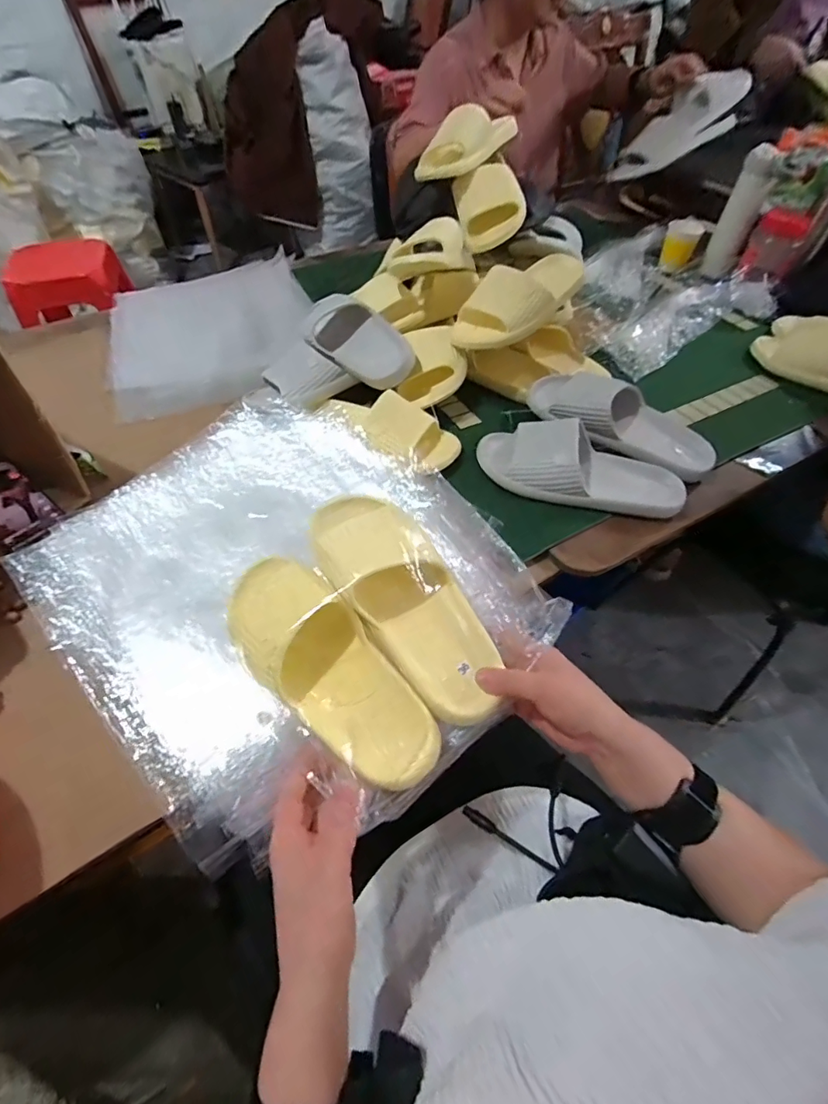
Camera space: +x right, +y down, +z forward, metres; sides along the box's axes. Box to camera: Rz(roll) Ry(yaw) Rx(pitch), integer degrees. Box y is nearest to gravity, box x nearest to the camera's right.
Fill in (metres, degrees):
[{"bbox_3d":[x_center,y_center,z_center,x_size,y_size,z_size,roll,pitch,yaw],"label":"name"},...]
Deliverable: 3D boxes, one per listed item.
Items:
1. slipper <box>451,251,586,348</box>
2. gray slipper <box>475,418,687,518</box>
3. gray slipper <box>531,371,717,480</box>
[{"bbox_3d":[0.163,-0.387,0.740,0.111,0.074,0.231,32,60,22],"label":"slipper"},{"bbox_3d":[0.219,-0.120,0.636,0.268,0.064,0.109,11,54,8],"label":"gray slipper"},{"bbox_3d":[0.294,-0.181,0.692,0.267,0.067,0.098,25,56,2],"label":"gray slipper"}]

